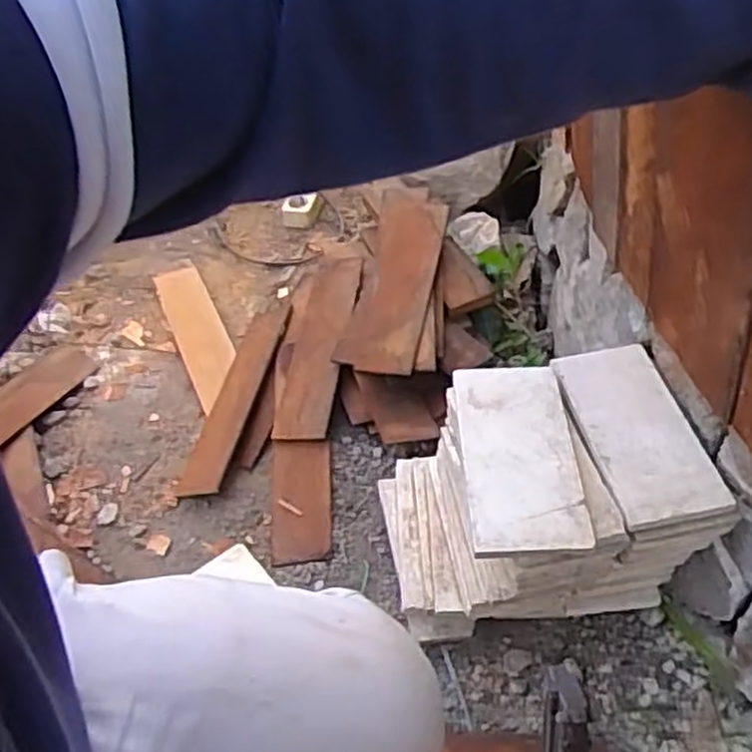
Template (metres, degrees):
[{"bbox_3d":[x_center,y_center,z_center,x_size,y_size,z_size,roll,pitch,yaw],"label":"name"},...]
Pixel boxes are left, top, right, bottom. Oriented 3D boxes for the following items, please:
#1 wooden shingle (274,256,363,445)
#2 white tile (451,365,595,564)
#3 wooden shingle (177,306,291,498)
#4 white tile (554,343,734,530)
[{"bbox_3d":[-0.093,-0.047,1.129,0.100,0.017,0.324,-4,50,18],"label":"wooden shingle"},{"bbox_3d":[0.130,0.069,0.695,0.101,0.013,0.203,-2,46,0],"label":"white tile"},{"bbox_3d":[-0.206,0.030,1.119,0.083,0.011,0.331,-5,49,27],"label":"wooden shingle"},{"bbox_3d":[0.246,0.049,0.720,0.104,0.009,0.203,-10,47,-7],"label":"white tile"}]

